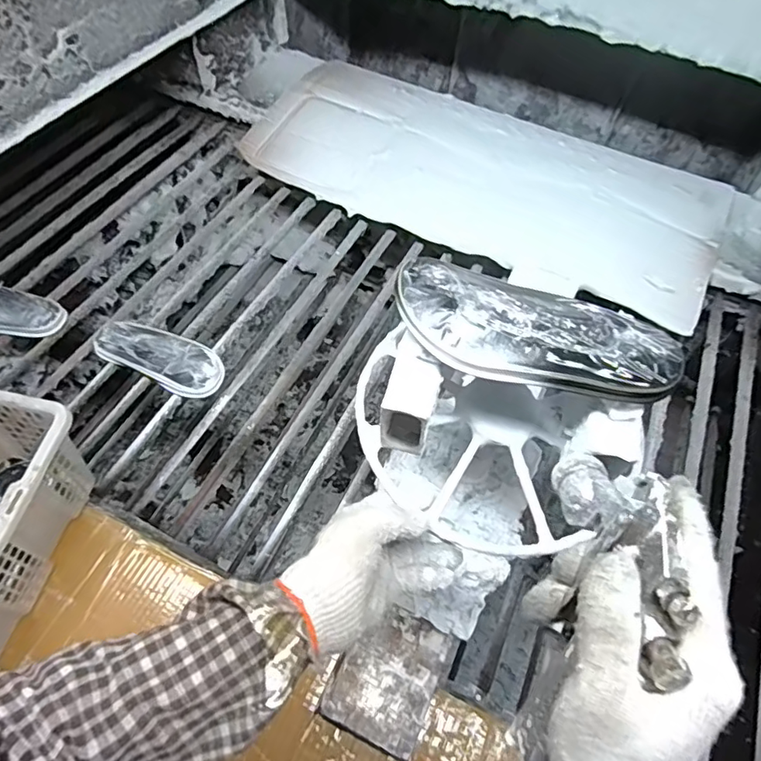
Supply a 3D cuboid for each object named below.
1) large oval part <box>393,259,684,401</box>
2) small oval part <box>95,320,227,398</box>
[{"bbox_3d":[0.122,-0.038,0.440,0.223,0.023,0.086,16,57,7],"label":"large oval part"},{"bbox_3d":[-0.356,-0.040,0.887,0.222,0.040,0.094,26,59,12],"label":"small oval part"}]

